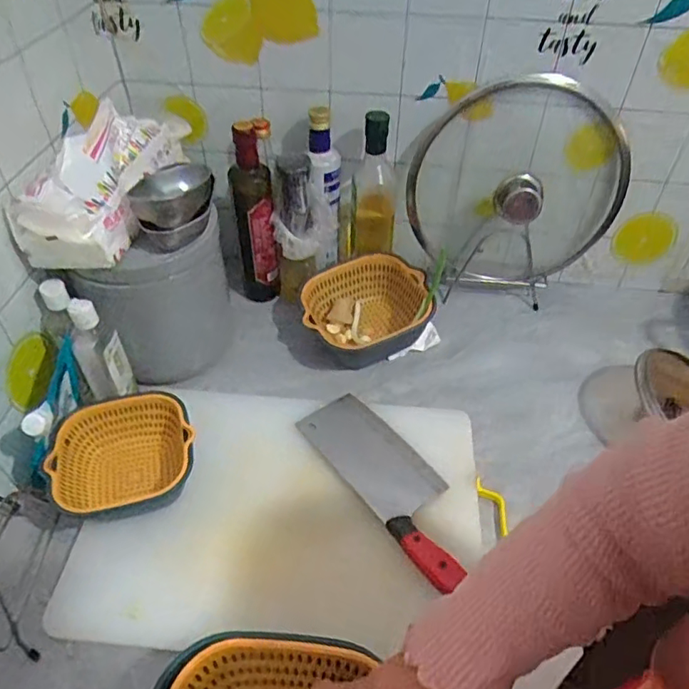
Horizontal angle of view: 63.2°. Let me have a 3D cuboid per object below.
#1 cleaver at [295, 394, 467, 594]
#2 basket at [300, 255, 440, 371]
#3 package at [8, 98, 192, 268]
[{"bbox_3d":[0.055,0.157,0.668,0.095,0.027,0.262,-28,52,-25],"label":"cleaver"},{"bbox_3d":[0.020,-0.048,0.840,0.198,0.084,0.164,-12,47,-13],"label":"basket"},{"bbox_3d":[-0.282,-0.214,0.670,0.113,0.108,0.257,6,46,4],"label":"package"}]

